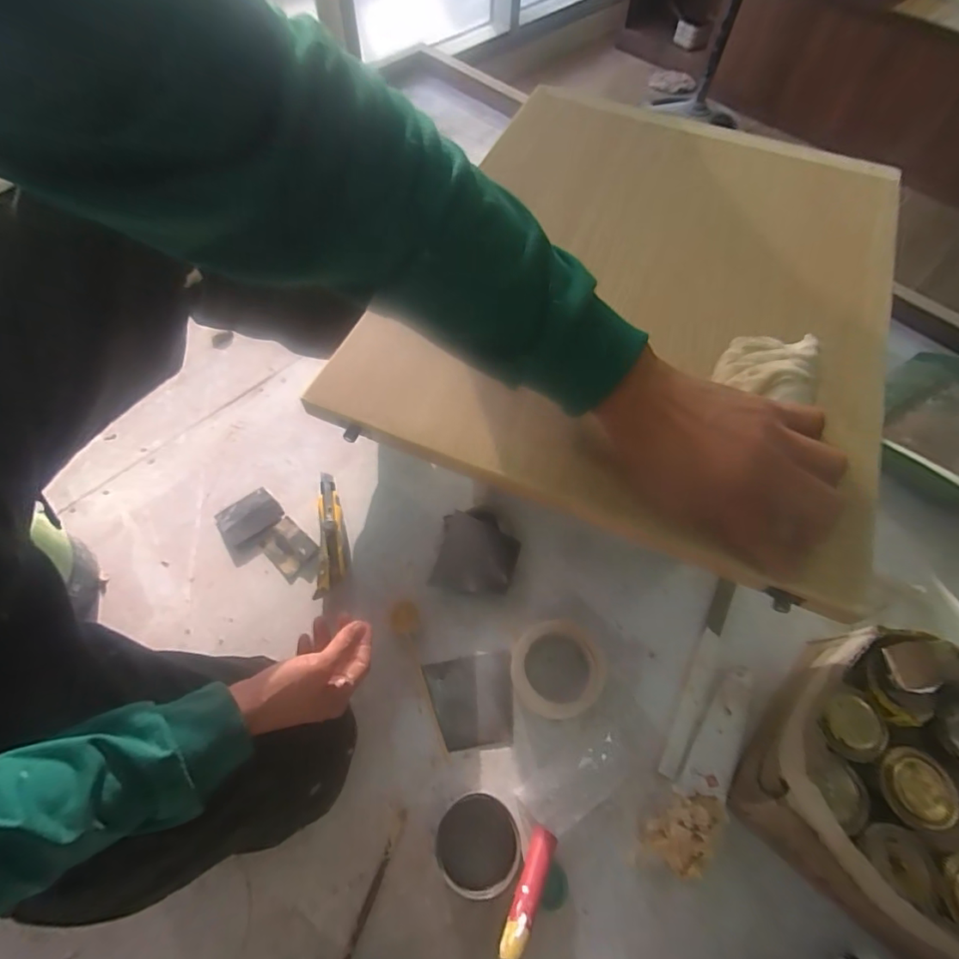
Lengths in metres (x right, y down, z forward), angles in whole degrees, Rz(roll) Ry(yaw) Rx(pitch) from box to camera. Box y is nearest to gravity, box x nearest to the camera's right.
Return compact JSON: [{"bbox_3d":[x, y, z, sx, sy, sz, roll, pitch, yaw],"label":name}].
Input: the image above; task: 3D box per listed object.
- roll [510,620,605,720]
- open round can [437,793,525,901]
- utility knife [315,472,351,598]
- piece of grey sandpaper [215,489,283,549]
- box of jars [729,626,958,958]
[{"bbox_3d":[0.091,0.225,0.609,0.104,0.055,0.102,0,61,0],"label":"roll"},{"bbox_3d":[-0.001,0.376,0.533,0.084,0.033,0.086,0,61,0],"label":"open round can"},{"bbox_3d":[-0.200,0.072,0.702,0.040,0.016,0.177,-6,61,-4],"label":"utility knife"},{"bbox_3d":[-0.318,0.052,0.711,0.081,0.010,0.066,-32,66,-17],"label":"piece of grey sandpaper"},{"bbox_3d":[0.449,0.318,0.525,0.284,0.095,0.261,37,67,18],"label":"box of jars"}]

